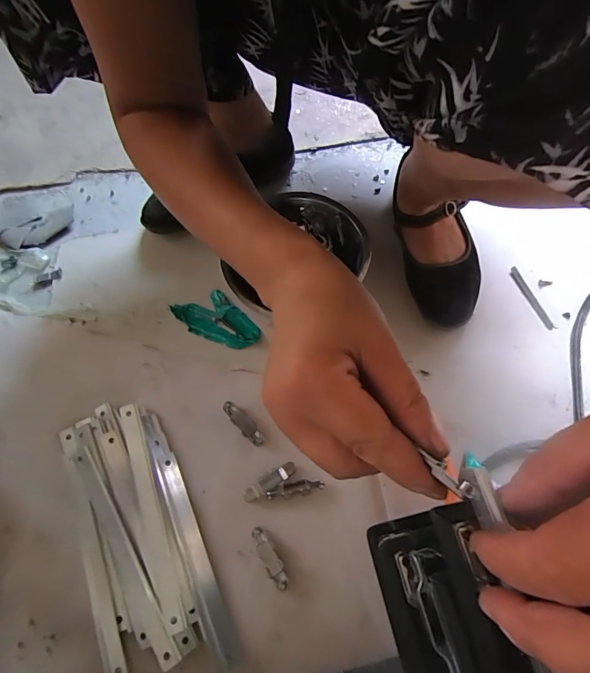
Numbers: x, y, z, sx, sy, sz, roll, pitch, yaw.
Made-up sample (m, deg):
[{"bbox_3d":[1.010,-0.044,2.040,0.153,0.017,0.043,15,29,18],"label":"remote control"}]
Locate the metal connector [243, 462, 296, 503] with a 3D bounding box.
[{"bbox_3d":[-0.026,0.154,0.392,0.060,0.005,0.015,-32,69,-12],"label":"metal connector"}]

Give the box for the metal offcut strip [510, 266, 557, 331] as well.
[{"bbox_3d":[0.312,-0.051,0.490,0.013,0.007,0.094,-18,67,-7],"label":"metal offcut strip"}]

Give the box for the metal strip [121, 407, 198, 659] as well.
[{"bbox_3d":[-0.145,0.182,0.376,0.023,0.009,0.235,-22,68,-8],"label":"metal strip"}]

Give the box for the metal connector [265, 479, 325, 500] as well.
[{"bbox_3d":[0.000,0.160,0.388,0.060,0.011,0.015,-10,66,-4],"label":"metal connector"}]

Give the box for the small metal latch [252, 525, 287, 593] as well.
[{"bbox_3d":[-0.025,0.220,0.369,0.018,0.010,0.059,-31,69,-12],"label":"small metal latch"}]

